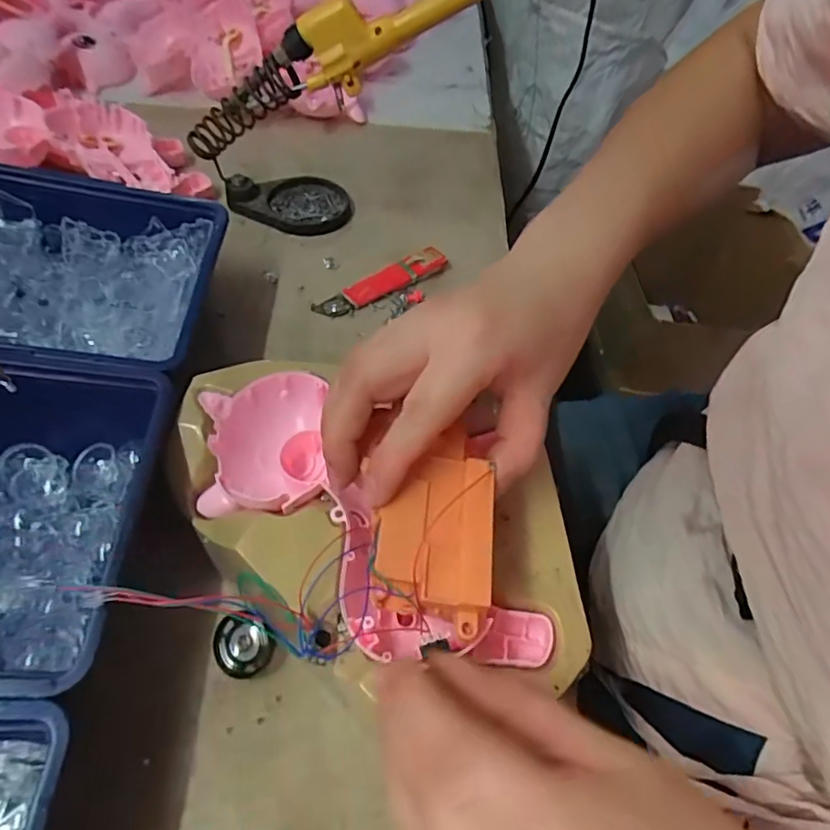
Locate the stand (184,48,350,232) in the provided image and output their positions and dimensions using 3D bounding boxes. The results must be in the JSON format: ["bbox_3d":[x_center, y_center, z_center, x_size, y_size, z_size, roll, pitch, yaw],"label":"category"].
[{"bbox_3d":[-0.103,-0.192,0.404,0.111,0.101,0.069,-7,55,-11],"label":"stand"}]

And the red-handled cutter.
[{"bbox_3d":[-0.024,-0.096,0.398,0.104,0.009,0.024,-27,61,-23],"label":"red-handled cutter"}]

